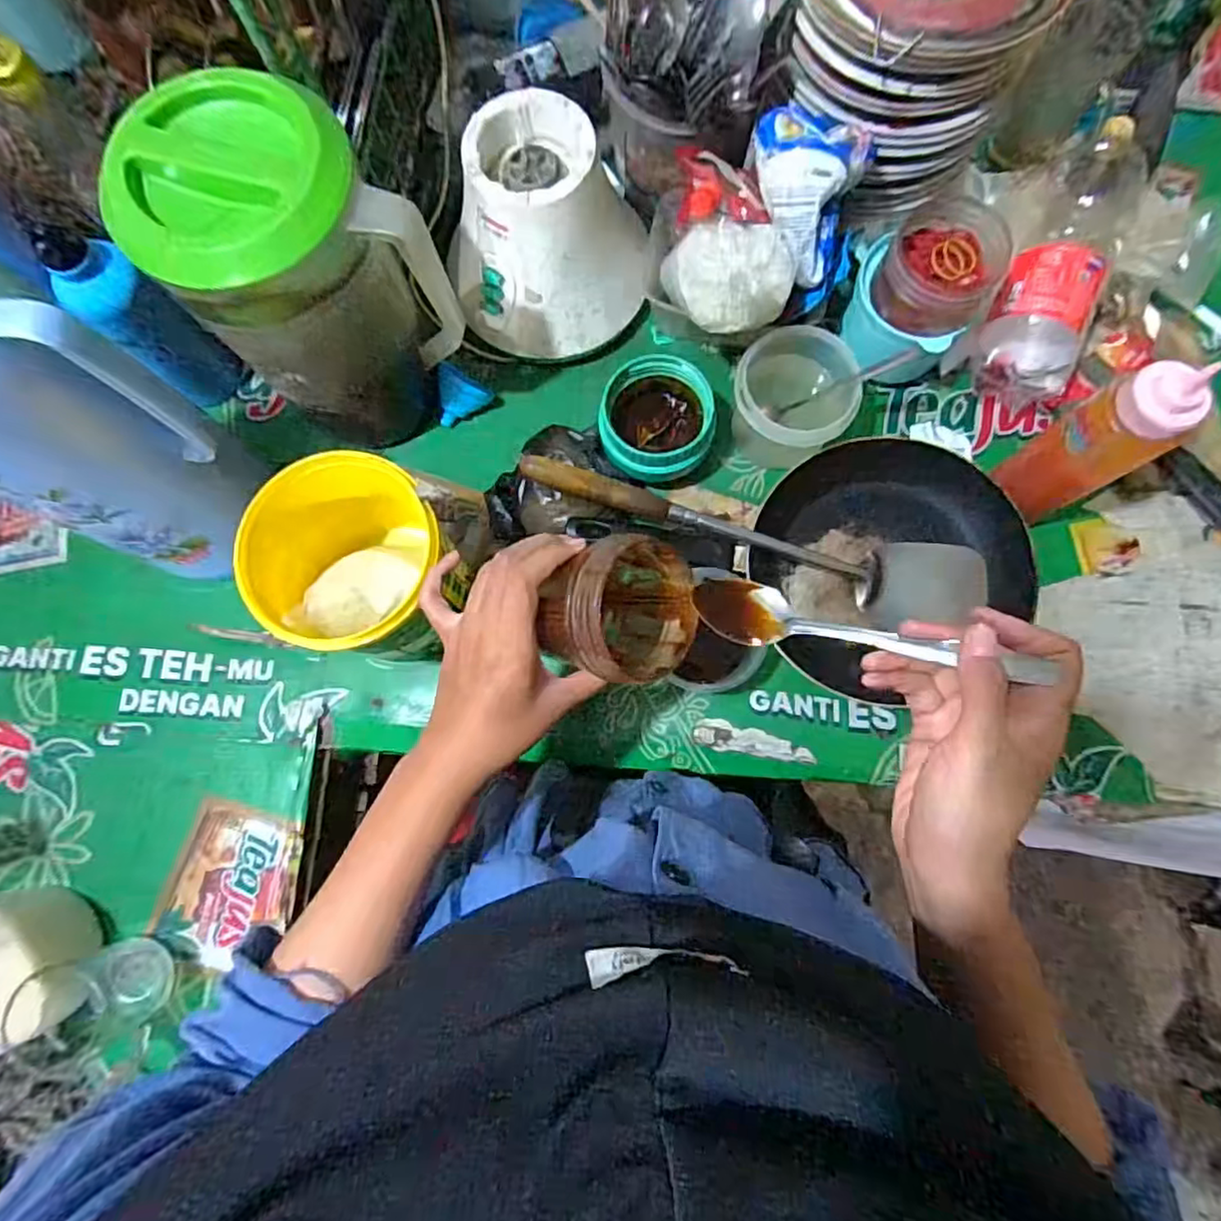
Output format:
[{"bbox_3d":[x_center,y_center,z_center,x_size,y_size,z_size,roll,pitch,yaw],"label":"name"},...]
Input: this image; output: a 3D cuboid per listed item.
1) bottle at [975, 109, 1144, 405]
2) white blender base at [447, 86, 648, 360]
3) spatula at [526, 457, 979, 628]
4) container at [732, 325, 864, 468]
[{"bbox_3d":[0.416,-0.324,0.596,0.085,0.095,0.247,23,81,5],"label":"bottle"},{"bbox_3d":[-0.052,-0.327,0.565,0.149,0.129,0.164,38,81,6],"label":"white blender base"},{"bbox_3d":[0.127,-0.052,0.555,0.405,0.065,0.078,9,80,2],"label":"spatula"},{"bbox_3d":[0.158,-0.184,0.574,0.097,0.084,0.099,0,80,1],"label":"container"}]

